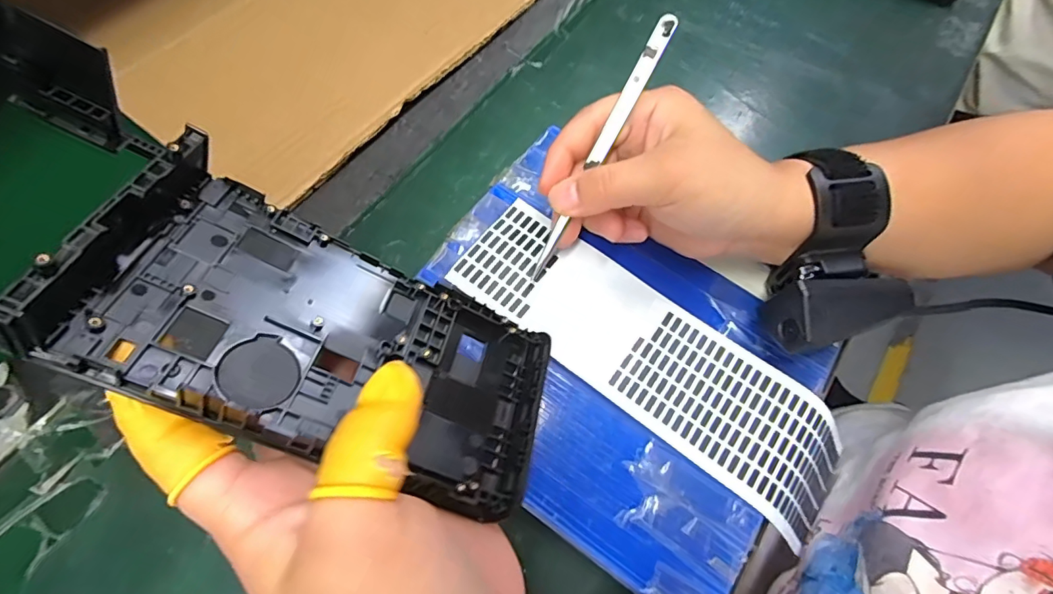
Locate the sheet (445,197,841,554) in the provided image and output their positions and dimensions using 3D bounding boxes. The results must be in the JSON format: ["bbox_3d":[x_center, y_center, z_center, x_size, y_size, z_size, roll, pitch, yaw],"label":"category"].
[{"bbox_3d":[0.064,0.030,0.249,0.219,0.009,0.063,35,70,12],"label":"sheet"}]

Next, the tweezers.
[{"bbox_3d":[0.035,-0.069,0.242,0.009,0.135,0.017,34,25,12],"label":"tweezers"}]

